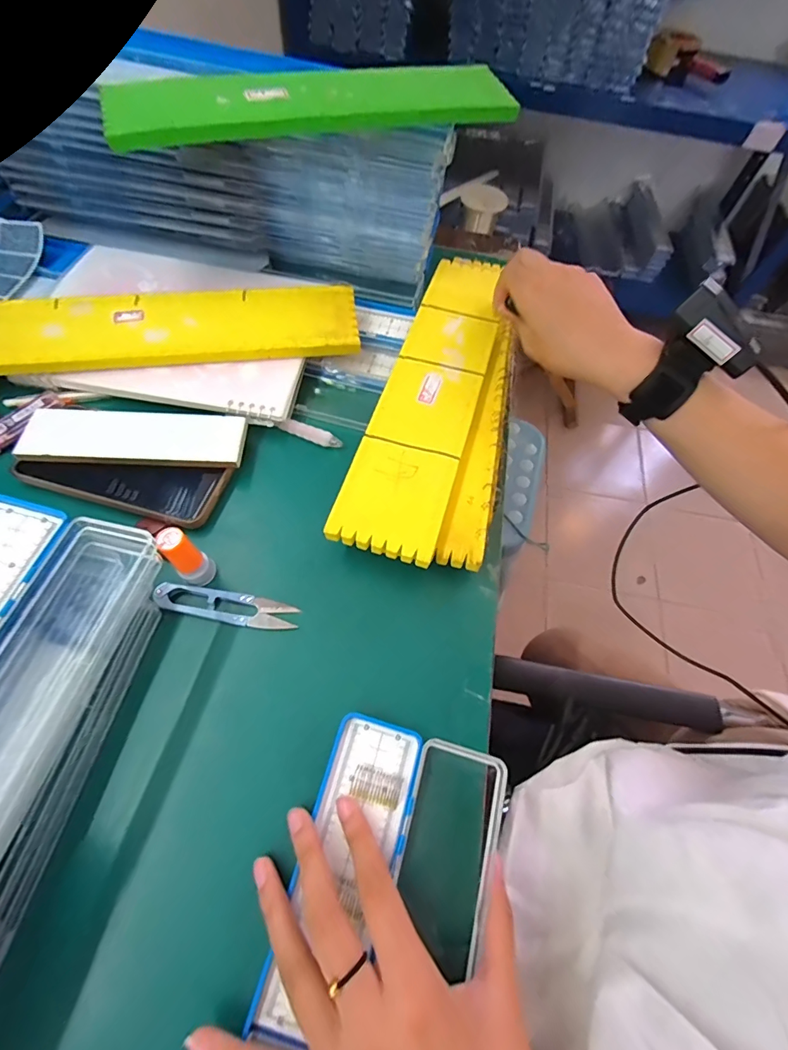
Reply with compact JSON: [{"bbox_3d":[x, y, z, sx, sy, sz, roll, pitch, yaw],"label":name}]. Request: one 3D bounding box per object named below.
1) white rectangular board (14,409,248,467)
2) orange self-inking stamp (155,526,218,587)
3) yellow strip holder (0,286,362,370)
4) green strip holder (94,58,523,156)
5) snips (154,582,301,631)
[{"bbox_3d":[-0.212,-0.073,0.357,0.170,0.008,0.053,1,62,-4],"label":"white rectangular board"},{"bbox_3d":[-0.145,0.021,0.302,0.022,0.058,0.027,-40,71,-22],"label":"orange self-inking stamp"},{"bbox_3d":[-0.206,-0.182,0.395,0.340,0.014,0.082,-5,63,-7],"label":"yellow strip holder"},{"bbox_3d":[-0.061,-0.360,0.368,0.335,0.019,0.082,-16,64,-12],"label":"green strip holder"},{"bbox_3d":[-0.121,0.059,0.312,0.101,0.007,0.022,9,62,1],"label":"snips"}]

